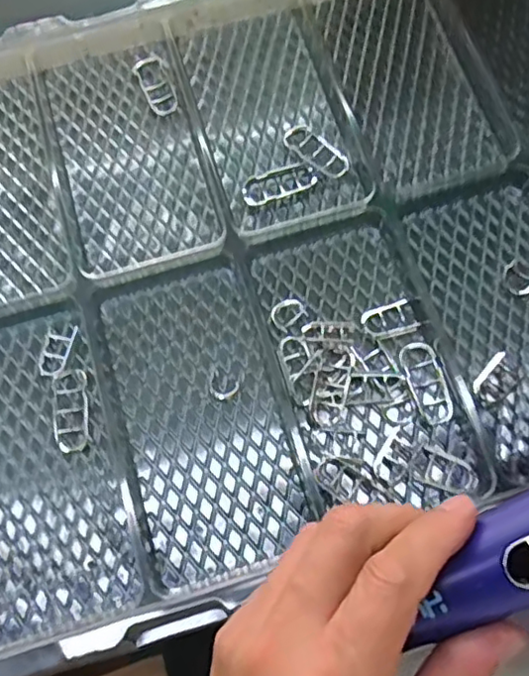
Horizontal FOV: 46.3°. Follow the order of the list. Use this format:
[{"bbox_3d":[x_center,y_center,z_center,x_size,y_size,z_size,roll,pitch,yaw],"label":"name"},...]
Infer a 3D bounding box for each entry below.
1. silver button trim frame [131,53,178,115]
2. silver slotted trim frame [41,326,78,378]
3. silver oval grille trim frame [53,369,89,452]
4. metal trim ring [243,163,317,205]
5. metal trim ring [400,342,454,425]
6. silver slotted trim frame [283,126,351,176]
[{"bbox_3d":[-0.082,-0.192,0.468,0.023,0.010,0.054,-21,72,-5],"label":"silver button trim frame"},{"bbox_3d":[-0.135,0.008,0.403,0.019,0.004,0.035,8,72,5],"label":"silver slotted trim frame"},{"bbox_3d":[-0.122,0.045,0.391,0.022,0.004,0.051,-9,71,-1],"label":"silver oval grille trim frame"},{"bbox_3d":[0.010,-0.110,0.439,0.053,0.005,0.020,-18,71,-4],"label":"metal trim ring"},{"bbox_3d":[0.102,0.028,0.387,0.022,0.010,0.052,-14,71,-3],"label":"metal trim ring"},{"bbox_3d":[0.038,-0.135,0.446,0.055,0.006,0.023,39,77,14],"label":"silver slotted trim frame"}]

